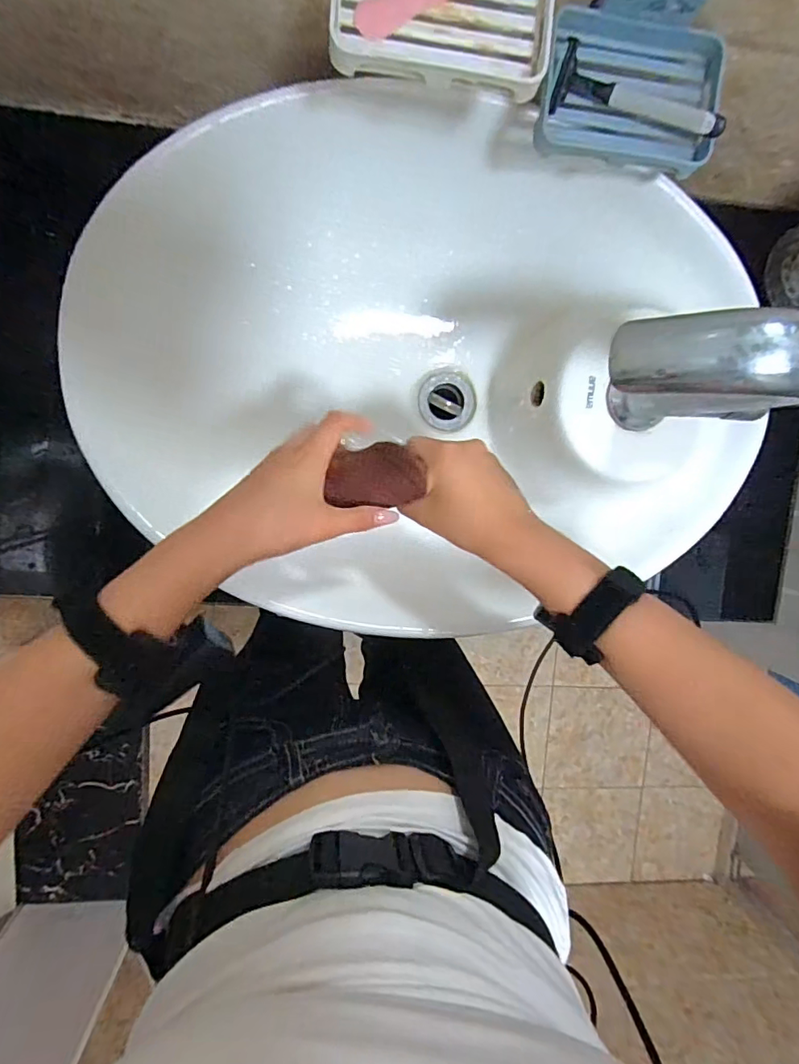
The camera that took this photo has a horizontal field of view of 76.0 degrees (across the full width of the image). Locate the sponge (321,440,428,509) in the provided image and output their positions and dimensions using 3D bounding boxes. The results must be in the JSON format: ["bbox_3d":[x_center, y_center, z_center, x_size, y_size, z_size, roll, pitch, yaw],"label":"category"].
[{"bbox_3d":[-0.016,-0.041,0.365,0.063,0.015,0.044,4,95,-5],"label":"sponge"}]

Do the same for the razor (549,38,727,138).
[{"bbox_3d":[0.164,-0.296,0.350,0.118,0.022,0.033,9,96,-8],"label":"razor"}]

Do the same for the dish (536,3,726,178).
[{"bbox_3d":[0.162,-0.305,0.355,0.127,0.029,0.080,3,97,-7],"label":"dish"}]

